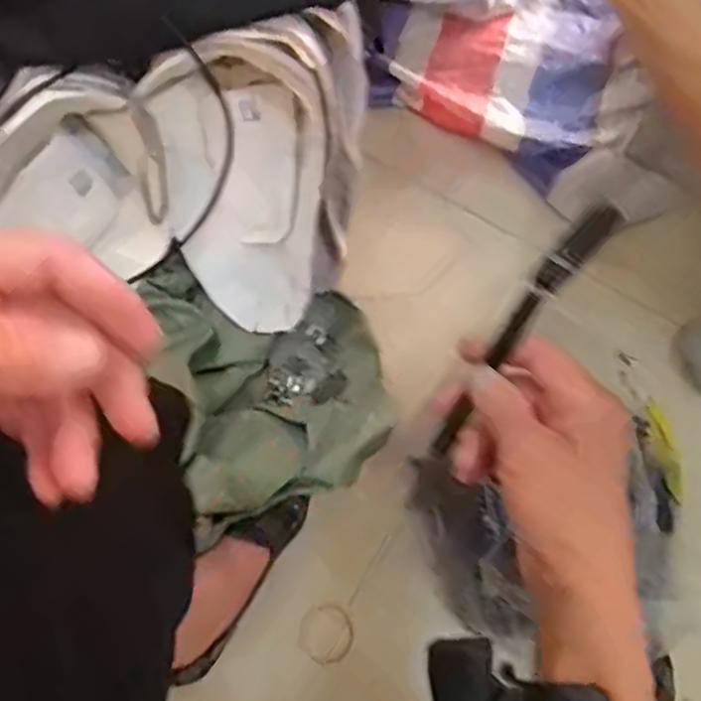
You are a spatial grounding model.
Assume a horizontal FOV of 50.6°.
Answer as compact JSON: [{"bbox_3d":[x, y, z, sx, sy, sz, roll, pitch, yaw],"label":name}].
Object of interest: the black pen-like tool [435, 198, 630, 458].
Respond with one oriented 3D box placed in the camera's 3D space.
[{"bbox_3d":[0.080,-0.008,0.358,0.016,0.008,0.143,36,110,8],"label":"black pen-like tool"}]

